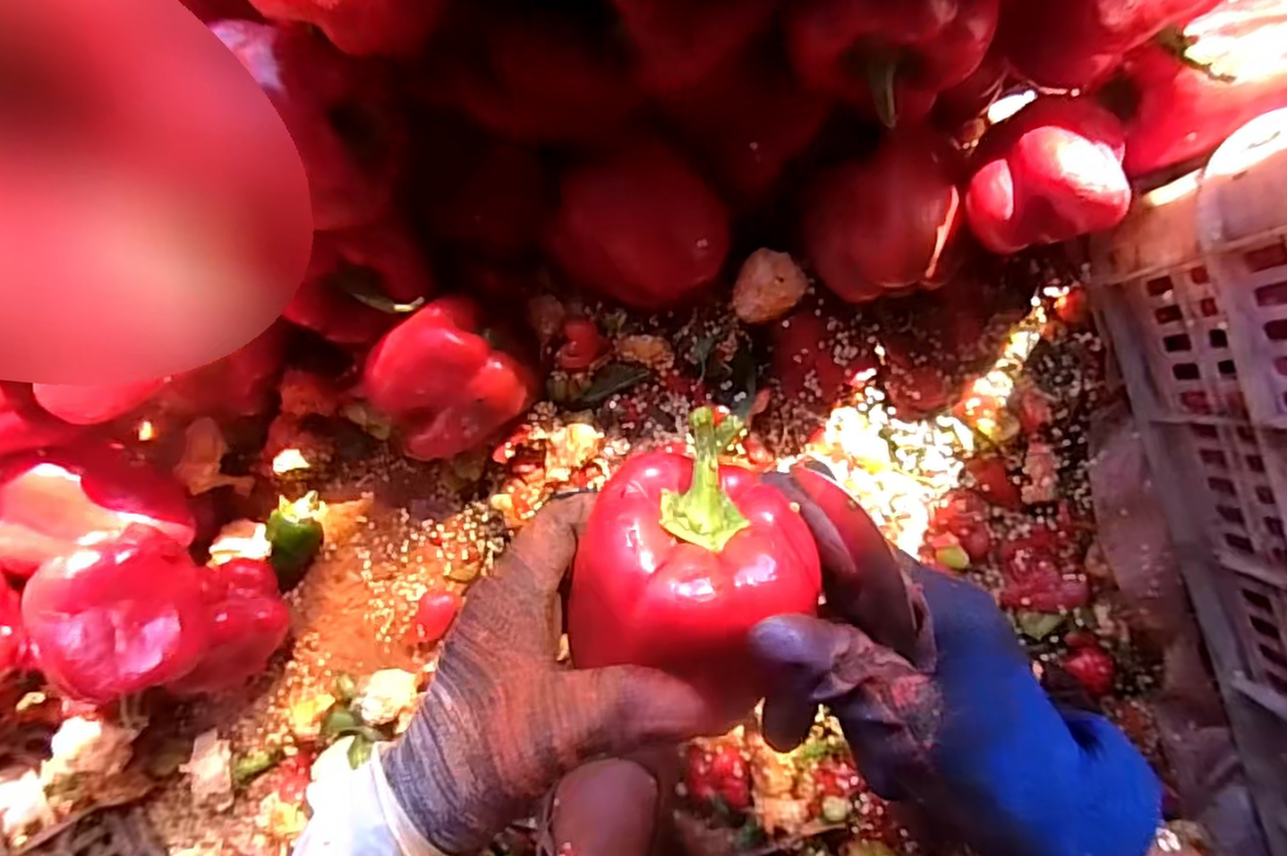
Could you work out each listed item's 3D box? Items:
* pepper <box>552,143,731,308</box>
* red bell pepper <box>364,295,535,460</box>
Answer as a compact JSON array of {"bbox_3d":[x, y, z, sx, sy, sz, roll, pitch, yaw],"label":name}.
[{"bbox_3d":[-0.002,-0.114,0.413,0.096,0.061,0.077,25,95,6],"label":"pepper"},{"bbox_3d":[-0.122,-0.025,0.437,0.092,0.057,0.082,-41,87,7],"label":"red bell pepper"}]

